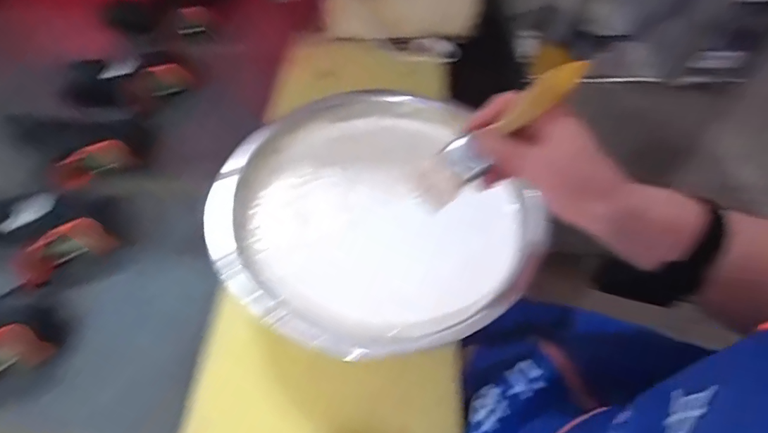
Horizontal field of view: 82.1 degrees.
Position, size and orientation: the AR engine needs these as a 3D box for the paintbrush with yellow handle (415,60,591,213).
[{"bbox_3d":[0.091,-0.066,0.356,0.157,0.036,0.027,-41,62,6],"label":"paintbrush with yellow handle"}]

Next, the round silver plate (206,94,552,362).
[{"bbox_3d":[-0.019,-0.003,0.485,0.306,0.072,0.321,2,54,-3],"label":"round silver plate"}]

